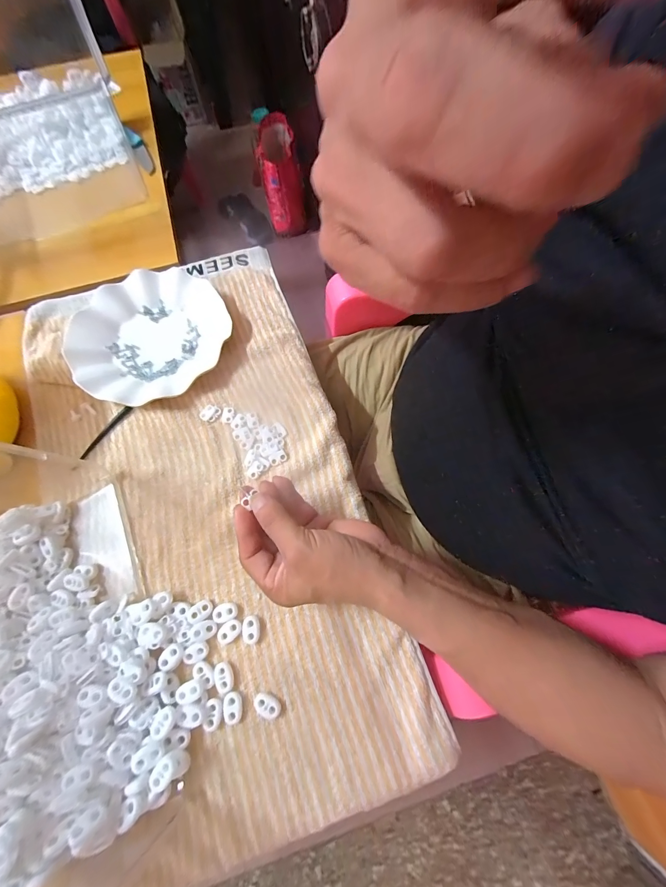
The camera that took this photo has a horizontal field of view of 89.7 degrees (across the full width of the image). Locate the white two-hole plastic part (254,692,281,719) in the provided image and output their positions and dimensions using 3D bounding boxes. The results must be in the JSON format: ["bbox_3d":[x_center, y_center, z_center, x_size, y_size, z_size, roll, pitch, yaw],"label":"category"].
[{"bbox_3d":[-0.056,0.222,0.282,0.024,0.006,0.015,22,72,10],"label":"white two-hole plastic part"}]

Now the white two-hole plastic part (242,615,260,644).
[{"bbox_3d":[-0.073,0.167,0.301,0.016,0.005,0.022,-7,70,0],"label":"white two-hole plastic part"}]

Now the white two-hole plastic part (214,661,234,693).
[{"bbox_3d":[-0.094,0.202,0.288,0.015,0.004,0.022,-19,70,-5],"label":"white two-hole plastic part"}]

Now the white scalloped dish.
[{"bbox_3d":[-0.222,-0.134,0.401,0.173,0.022,0.178,-1,70,2],"label":"white scalloped dish"}]

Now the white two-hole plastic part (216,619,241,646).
[{"bbox_3d":[-0.093,0.168,0.299,0.022,0.004,0.015,-38,73,-11],"label":"white two-hole plastic part"}]

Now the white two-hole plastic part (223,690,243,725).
[{"bbox_3d":[-0.084,0.222,0.282,0.016,0.005,0.021,-10,70,-1],"label":"white two-hole plastic part"}]

